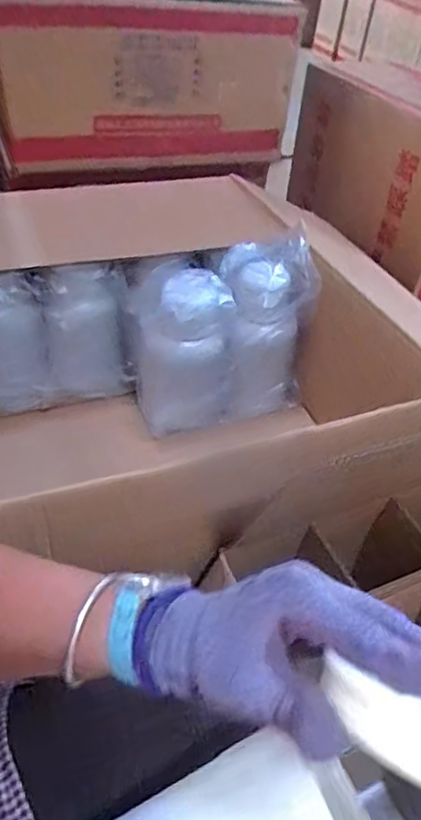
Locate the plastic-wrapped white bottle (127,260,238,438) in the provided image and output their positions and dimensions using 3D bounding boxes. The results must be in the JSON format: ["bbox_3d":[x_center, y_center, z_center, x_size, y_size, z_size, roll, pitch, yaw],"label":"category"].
[{"bbox_3d":[-0.044,-0.095,0.878,0.139,0.242,0.150,-8,46,-15],"label":"plastic-wrapped white bottle"}]

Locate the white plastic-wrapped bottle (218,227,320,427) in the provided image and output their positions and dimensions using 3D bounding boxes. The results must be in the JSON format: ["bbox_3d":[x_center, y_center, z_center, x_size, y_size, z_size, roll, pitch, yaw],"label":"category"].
[{"bbox_3d":[0.085,-0.130,0.917,0.143,0.262,0.137,-1,44,-9],"label":"white plastic-wrapped bottle"}]

